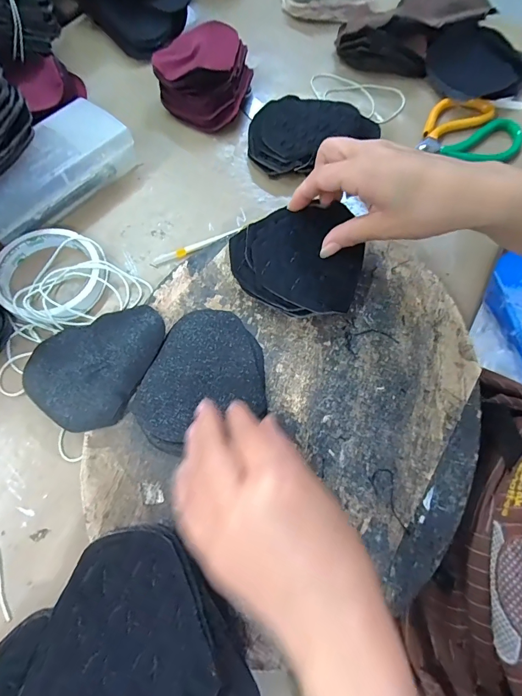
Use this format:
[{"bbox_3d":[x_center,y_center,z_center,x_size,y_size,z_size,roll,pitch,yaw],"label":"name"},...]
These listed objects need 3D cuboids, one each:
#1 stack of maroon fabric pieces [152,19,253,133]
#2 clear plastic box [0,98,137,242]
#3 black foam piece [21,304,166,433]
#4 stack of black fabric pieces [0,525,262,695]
[{"bbox_3d":[-0.062,-0.310,0.428,0.099,0.051,0.116,19,67,7],"label":"stack of maroon fabric pieces"},{"bbox_3d":[-0.203,-0.167,0.360,0.066,0.058,0.158,39,71,14],"label":"clear plastic box"},{"bbox_3d":[-0.133,0.009,0.297,0.086,0.016,0.105,23,68,8],"label":"black foam piece"},{"bbox_3d":[-0.083,0.193,0.211,0.147,0.039,0.128,-40,73,-17],"label":"stack of black fabric pieces"}]

